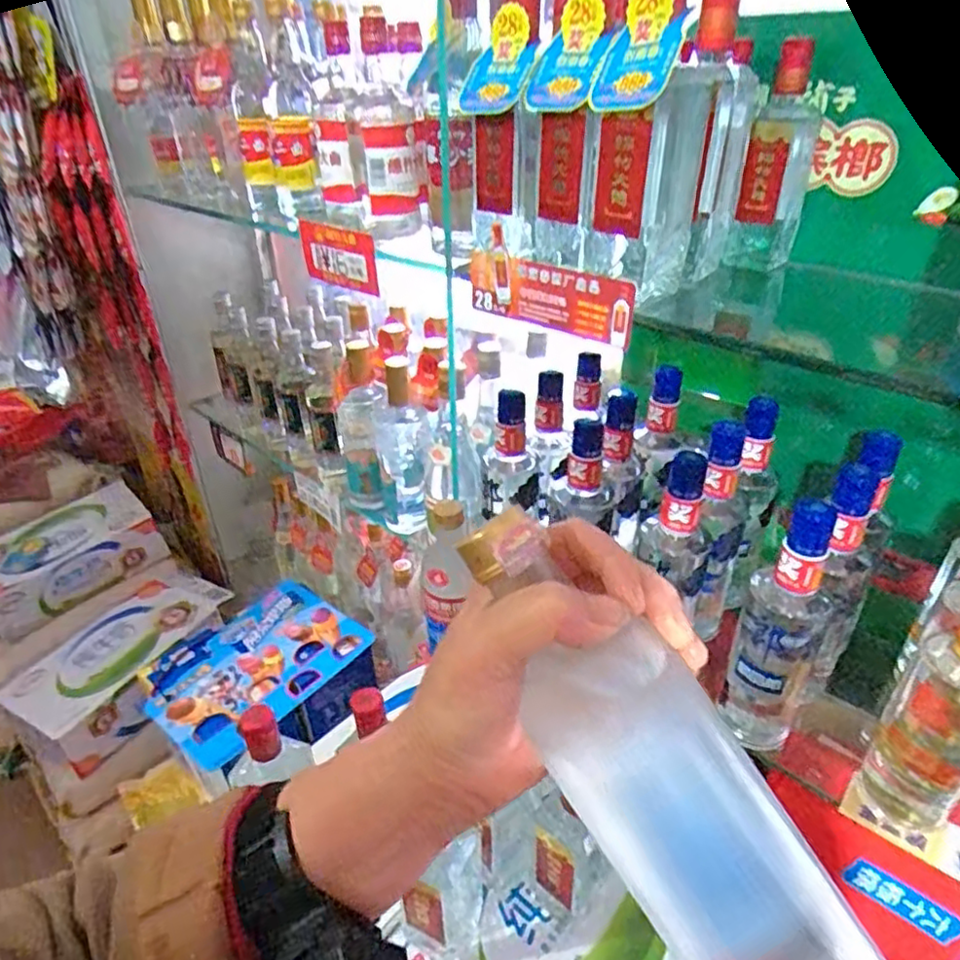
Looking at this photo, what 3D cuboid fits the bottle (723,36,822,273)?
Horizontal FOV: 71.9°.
[{"bbox_3d":[0.278,-0.295,0.624,0.062,0.182,0.059,14,35,21],"label":"bottle"}]

